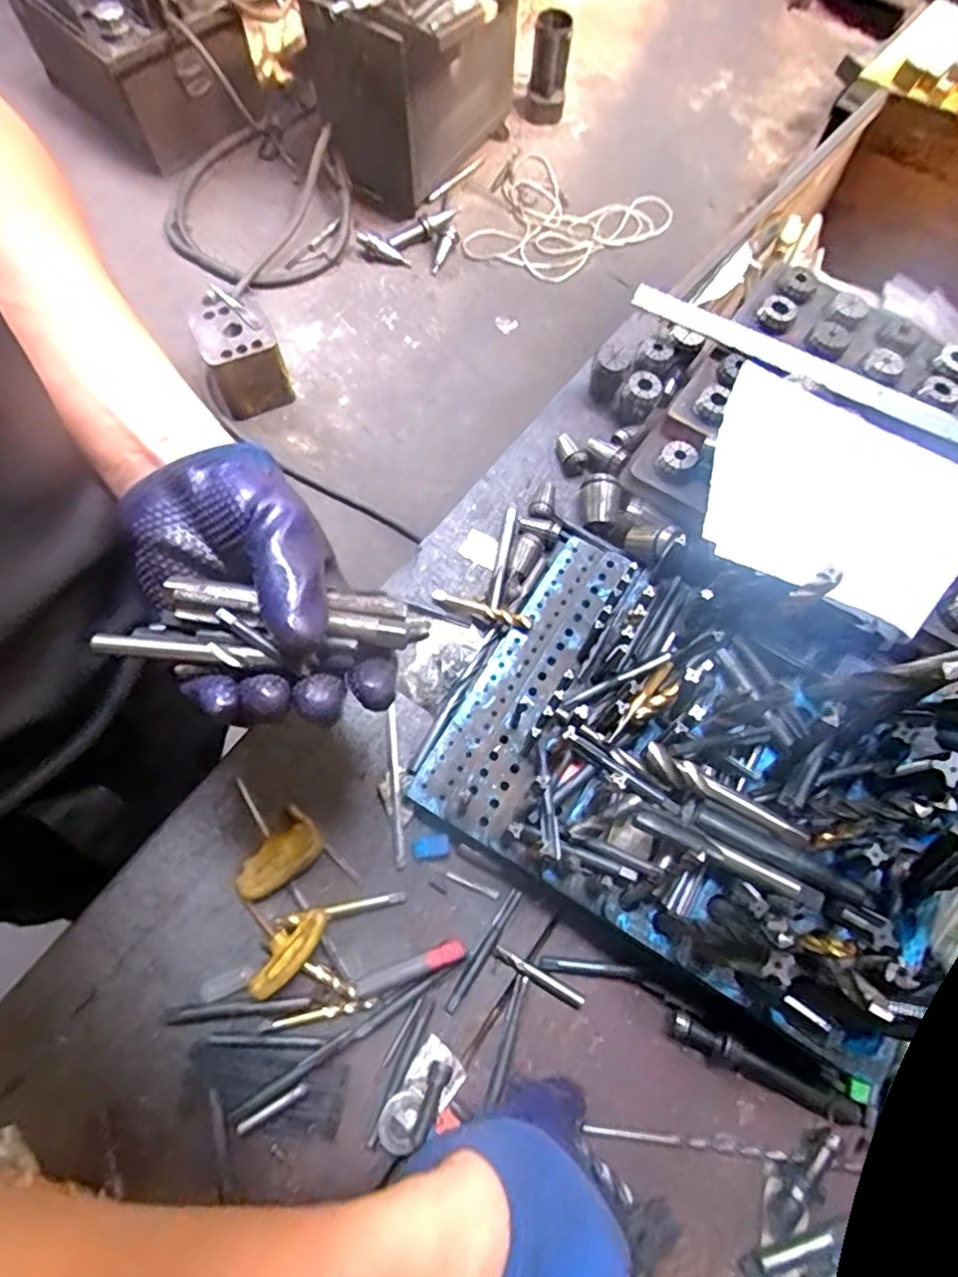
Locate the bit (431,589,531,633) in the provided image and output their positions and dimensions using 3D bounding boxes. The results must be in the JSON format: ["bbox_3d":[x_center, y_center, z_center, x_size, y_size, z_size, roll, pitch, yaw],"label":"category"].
[{"bbox_3d":[0.001,-0.022,0.462,0.079,0.010,0.010,21,69,20],"label":"bit"}]

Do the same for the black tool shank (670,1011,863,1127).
[{"bbox_3d":[0.168,0.255,0.371,0.114,0.017,0.015,25,70,8],"label":"black tool shank"}]

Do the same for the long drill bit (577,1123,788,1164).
[{"bbox_3d":[0.118,0.291,0.362,0.117,0.007,0.008,8,69,1],"label":"long drill bit"}]

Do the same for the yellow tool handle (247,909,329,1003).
[{"bbox_3d":[-0.116,0.191,0.383,0.024,0.021,0.057,31,71,10],"label":"yellow tool handle"}]

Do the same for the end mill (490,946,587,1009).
[{"bbox_3d":[0.036,0.209,0.387,0.061,0.006,0.009,29,71,9],"label":"end mill"}]

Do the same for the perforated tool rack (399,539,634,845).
[{"bbox_3d":[0.036,0.028,0.447,0.066,0.030,0.230,28,71,9],"label":"perforated tool rack"}]

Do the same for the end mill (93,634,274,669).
[{"bbox_3d":[-0.132,0.005,0.277,0.076,0.006,0.007,5,69,1],"label":"end mill"}]

